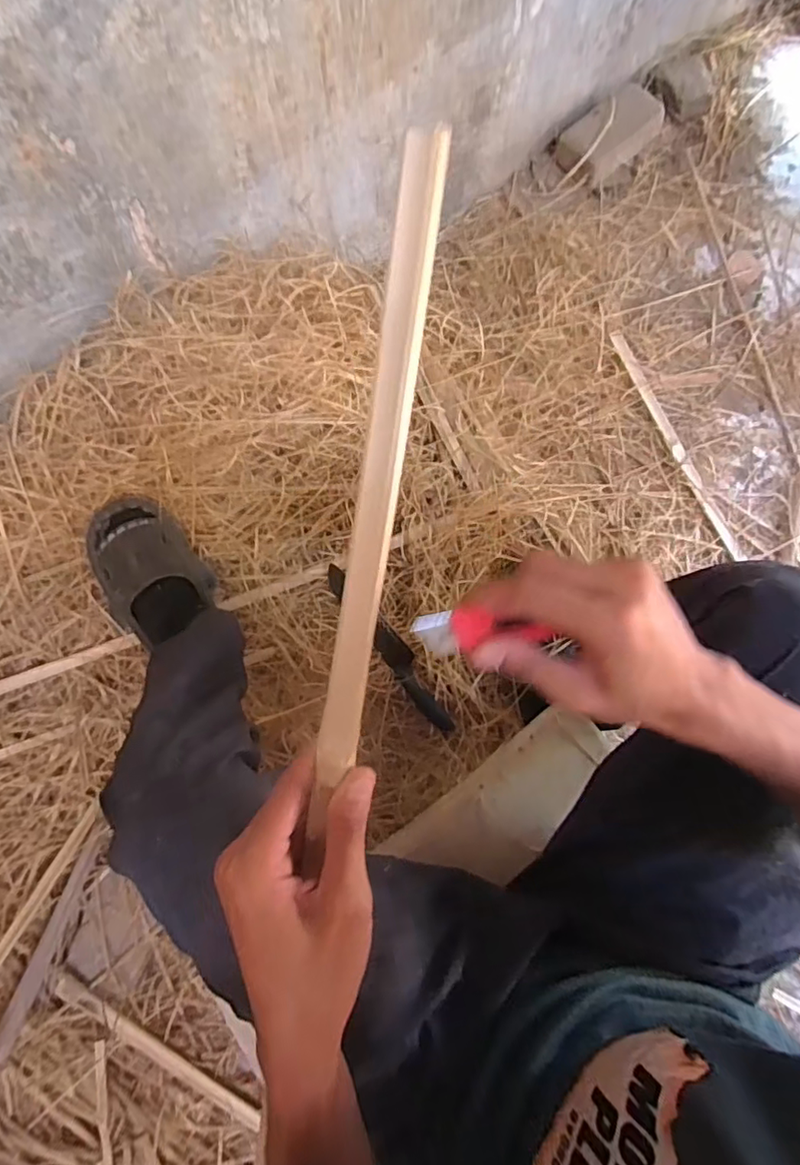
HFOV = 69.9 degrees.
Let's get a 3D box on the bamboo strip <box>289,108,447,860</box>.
[{"bbox_3d":[-0.017,-0.010,0.283,0.021,0.010,0.363,11,104,4],"label":"bamboo strip"}]

